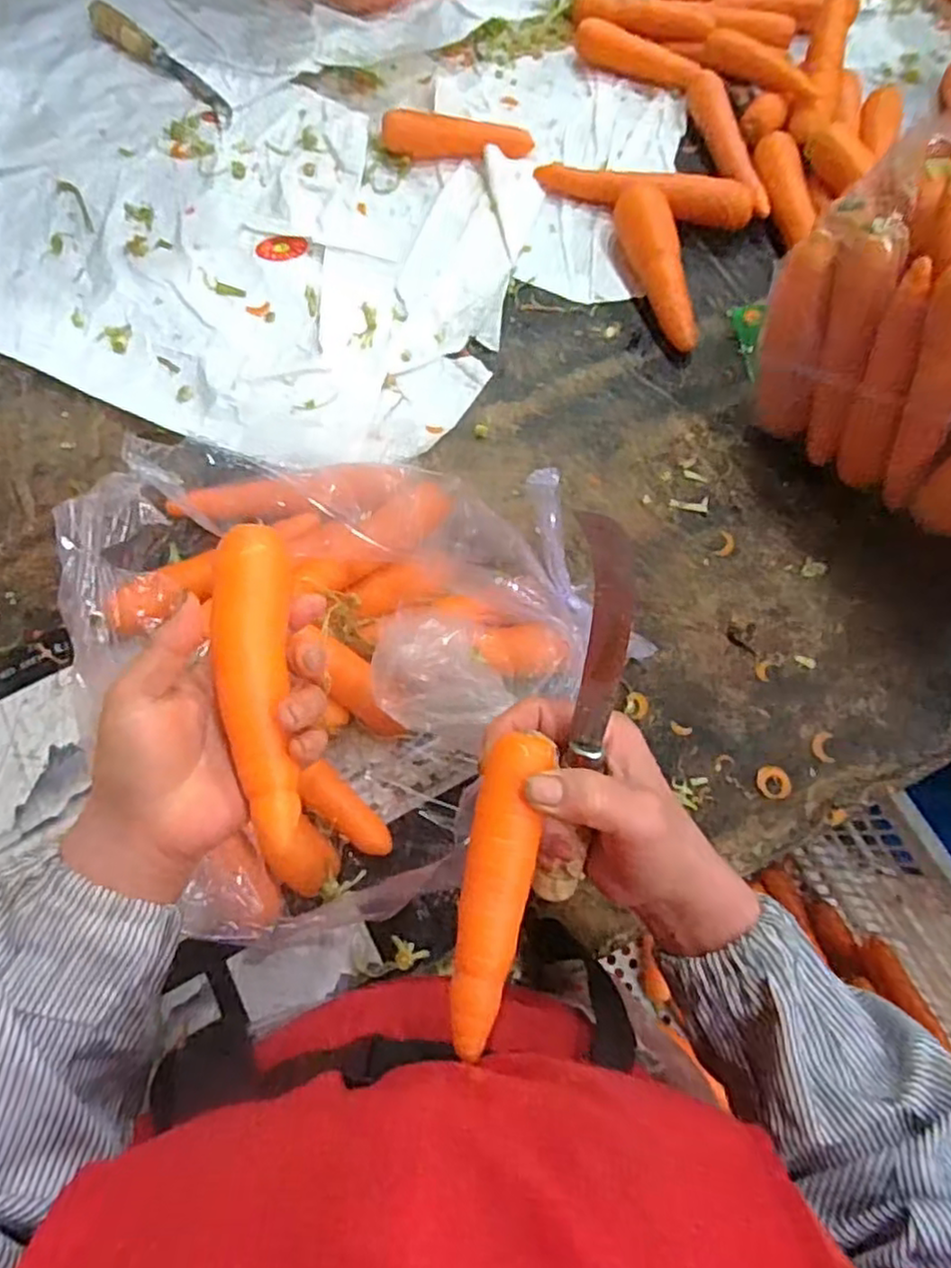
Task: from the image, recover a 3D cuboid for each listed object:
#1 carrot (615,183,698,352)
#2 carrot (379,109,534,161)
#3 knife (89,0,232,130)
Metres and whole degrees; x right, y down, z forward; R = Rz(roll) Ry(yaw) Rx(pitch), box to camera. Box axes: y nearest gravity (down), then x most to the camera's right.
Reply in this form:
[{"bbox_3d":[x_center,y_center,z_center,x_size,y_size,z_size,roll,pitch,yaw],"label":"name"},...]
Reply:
[{"bbox_3d":[0.161,-0.327,0.624,0.039,0.049,0.157,-10,73,-4],"label":"carrot"},{"bbox_3d":[-0.016,-0.476,0.670,0.139,0.037,0.028,3,72,0],"label":"carrot"},{"bbox_3d":[-0.317,-0.582,0.708,0.199,0.020,0.028,38,76,10],"label":"knife"}]

